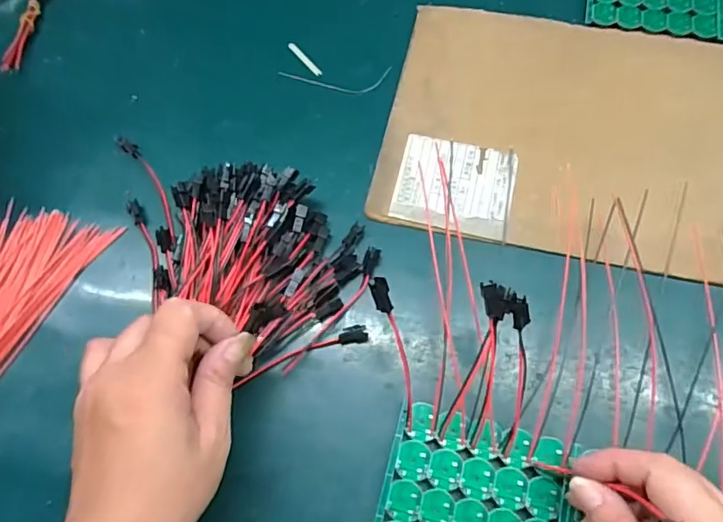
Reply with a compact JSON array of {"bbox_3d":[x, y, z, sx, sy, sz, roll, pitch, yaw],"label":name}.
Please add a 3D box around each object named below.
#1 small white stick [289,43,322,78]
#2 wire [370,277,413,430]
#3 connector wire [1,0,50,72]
[{"bbox_3d":[-0.046,-0.163,0.421,0.006,0.004,0.041,-37,72,-11],"label":"small white stick"},{"bbox_3d":[0.020,0.053,0.285,0.009,0.100,0.008,-16,29,-3],"label":"wire"},{"bbox_3d":[-0.282,-0.207,0.443,0.018,0.010,0.111,9,70,6],"label":"connector wire"}]

